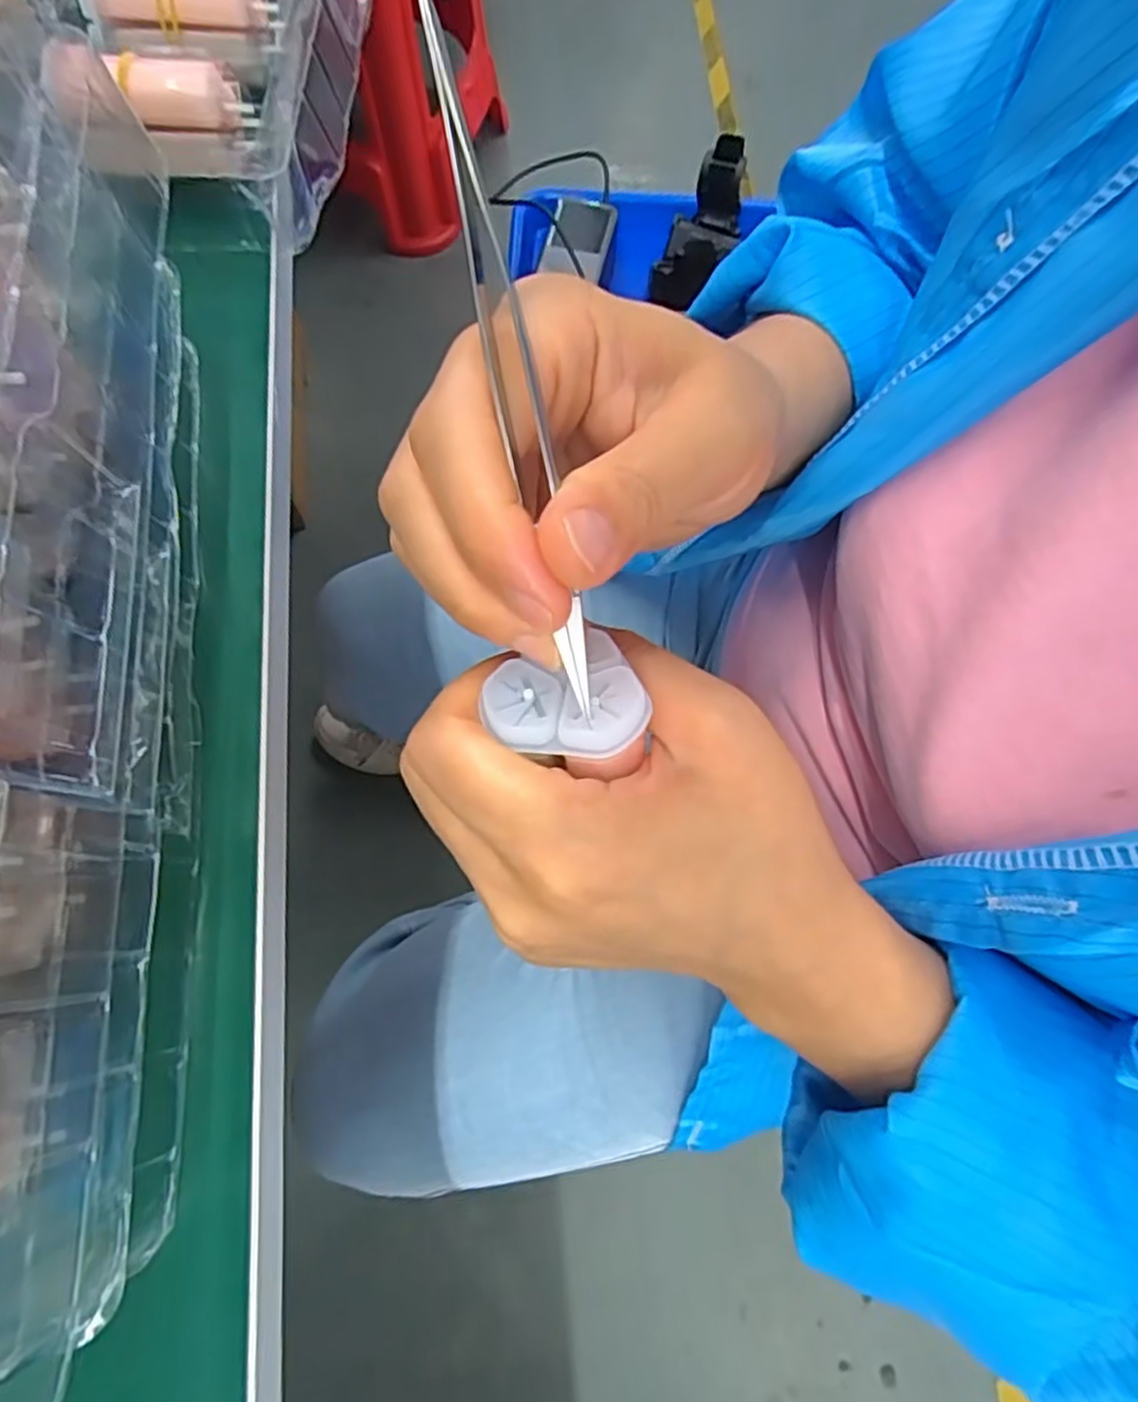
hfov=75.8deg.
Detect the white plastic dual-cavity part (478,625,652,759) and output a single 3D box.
[{"bbox_3d":[-0.001,0.000,0.162,0.032,0.008,0.029,-18,75,-8],"label":"white plastic dual-cavity part"}]

